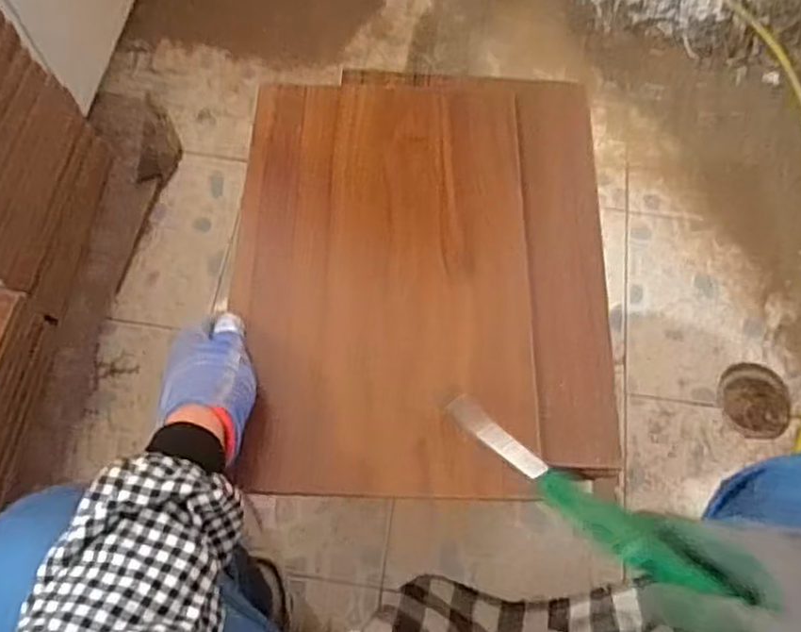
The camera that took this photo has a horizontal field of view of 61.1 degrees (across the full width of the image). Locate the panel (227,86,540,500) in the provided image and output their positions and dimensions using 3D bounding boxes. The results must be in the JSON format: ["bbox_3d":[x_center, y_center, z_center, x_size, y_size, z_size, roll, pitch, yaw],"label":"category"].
[{"bbox_3d":[-0.014,-0.045,0.568,0.239,0.009,0.383,2,64,-3],"label":"panel"}]

